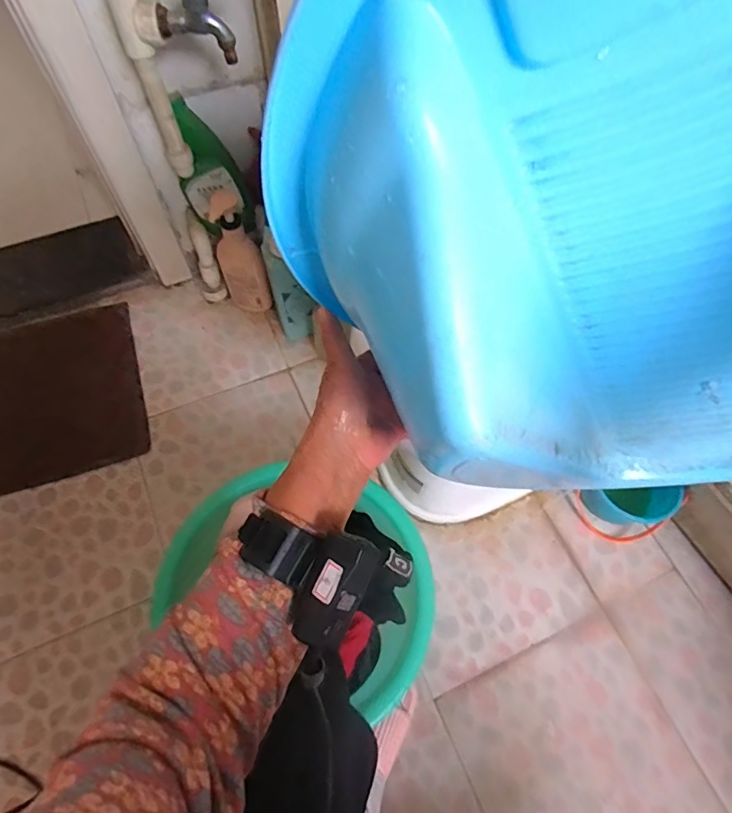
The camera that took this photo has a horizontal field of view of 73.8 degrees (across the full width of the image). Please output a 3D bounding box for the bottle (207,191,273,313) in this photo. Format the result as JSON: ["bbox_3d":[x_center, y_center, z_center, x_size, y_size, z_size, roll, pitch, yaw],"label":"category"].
[{"bbox_3d":[-0.221,-0.274,0.881,0.091,0.248,0.058,17,58,7],"label":"bottle"}]

